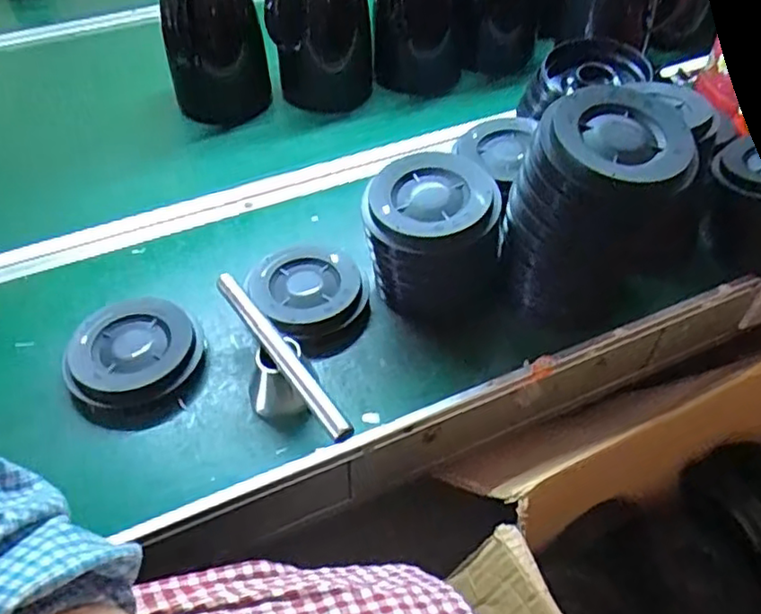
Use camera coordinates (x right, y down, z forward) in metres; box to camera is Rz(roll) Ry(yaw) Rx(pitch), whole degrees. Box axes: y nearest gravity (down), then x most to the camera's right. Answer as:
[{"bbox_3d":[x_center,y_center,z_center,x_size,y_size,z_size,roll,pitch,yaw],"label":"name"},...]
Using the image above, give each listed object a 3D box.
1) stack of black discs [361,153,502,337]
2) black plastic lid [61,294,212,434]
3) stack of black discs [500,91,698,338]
[{"bbox_3d":[0.049,-0.063,0.628,0.127,0.129,0.110,2,47,3],"label":"stack of black discs"},{"bbox_3d":[-0.221,0.048,0.591,0.115,0.035,0.126,-1,47,1],"label":"black plastic lid"},{"bbox_3d":[0.186,-0.072,0.585,0.124,0.201,0.104,-11,48,-9],"label":"stack of black discs"}]

